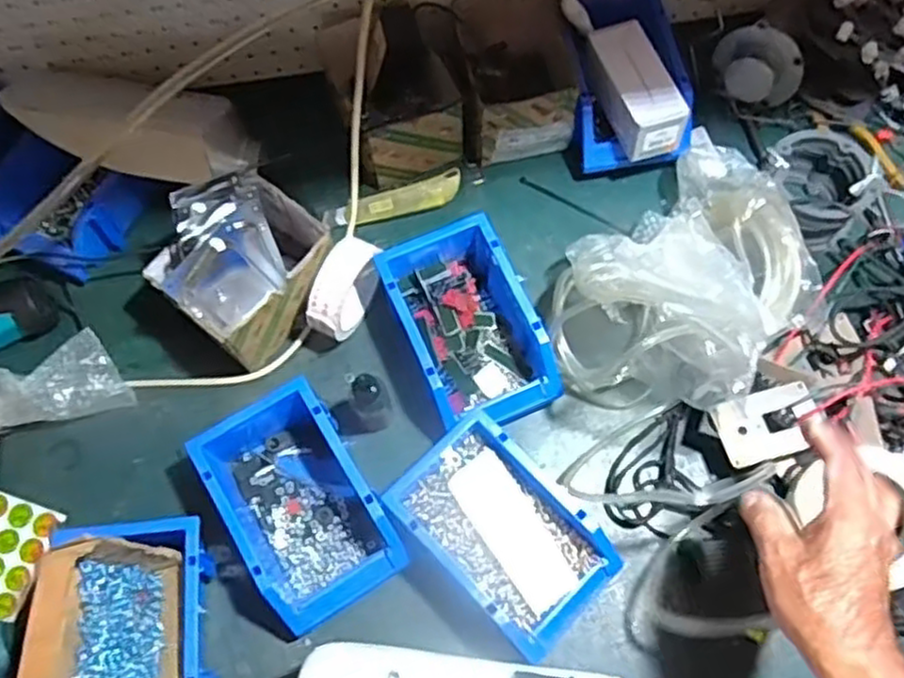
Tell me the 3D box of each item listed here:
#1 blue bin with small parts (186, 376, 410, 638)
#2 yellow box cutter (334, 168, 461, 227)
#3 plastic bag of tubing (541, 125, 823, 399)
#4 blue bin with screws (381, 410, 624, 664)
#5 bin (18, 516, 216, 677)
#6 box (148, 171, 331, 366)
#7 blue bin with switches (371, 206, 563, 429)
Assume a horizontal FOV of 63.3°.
[{"bbox_3d":[-0.129,0.141,0.634,0.116,0.078,0.189,-30,72,-10],"label":"blue bin with small parts"},{"bbox_3d":[-0.054,-0.143,0.758,0.133,0.024,0.034,-19,70,-6],"label":"yellow box cutter"},{"bbox_3d":[0.222,-0.064,0.668,0.289,0.147,0.202,-38,74,-13],"label":"plastic bag of tubing"},{"bbox_3d":[0.045,0.163,0.622,0.115,0.068,0.178,-42,74,-14],"label":"blue bin with screws"},{"bbox_3d":[-0.250,0.237,0.568,0.108,0.118,0.181,-6,69,-1],"label":"bin"},{"bbox_3d":[-0.192,-0.069,0.681,0.124,0.113,0.139,41,75,14],"label":"box"},{"bbox_3d":[0.014,-0.011,0.679,0.113,0.064,0.186,-24,71,-8],"label":"blue bin with switches"}]

